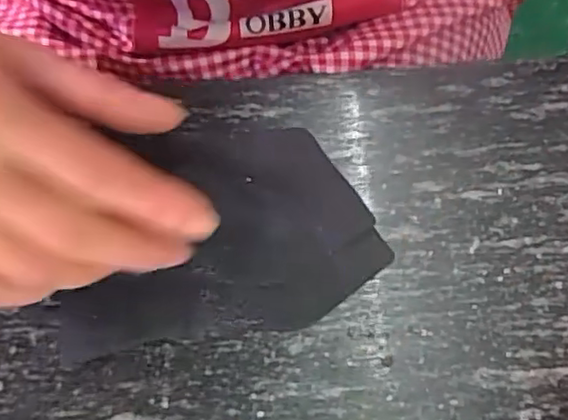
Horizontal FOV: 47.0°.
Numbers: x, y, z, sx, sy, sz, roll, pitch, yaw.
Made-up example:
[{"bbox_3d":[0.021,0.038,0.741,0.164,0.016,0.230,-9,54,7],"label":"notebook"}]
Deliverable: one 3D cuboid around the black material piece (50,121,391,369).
[{"bbox_3d":[-0.028,0.008,0.263,0.125,0.007,0.084,-9,77,-2],"label":"black material piece"}]

